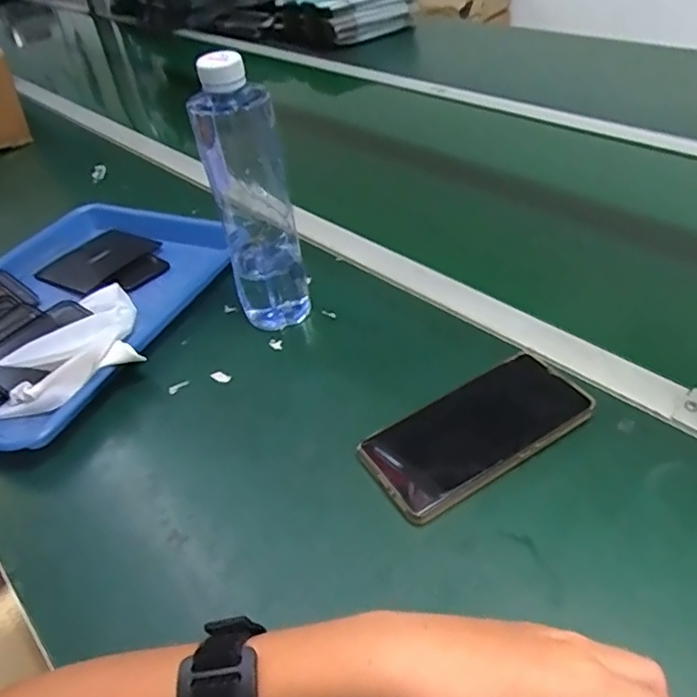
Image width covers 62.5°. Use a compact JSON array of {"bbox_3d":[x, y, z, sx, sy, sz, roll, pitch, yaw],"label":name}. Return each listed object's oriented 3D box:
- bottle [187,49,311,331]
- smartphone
[{"bbox_3d":[-0.078,-0.120,0.480,0.063,0.226,0.055,-13,43,-6],"label":"bottle"},{"bbox_3d":[0.093,0.058,0.416,0.165,0.005,0.077,-27,48,-16],"label":"smartphone"}]

